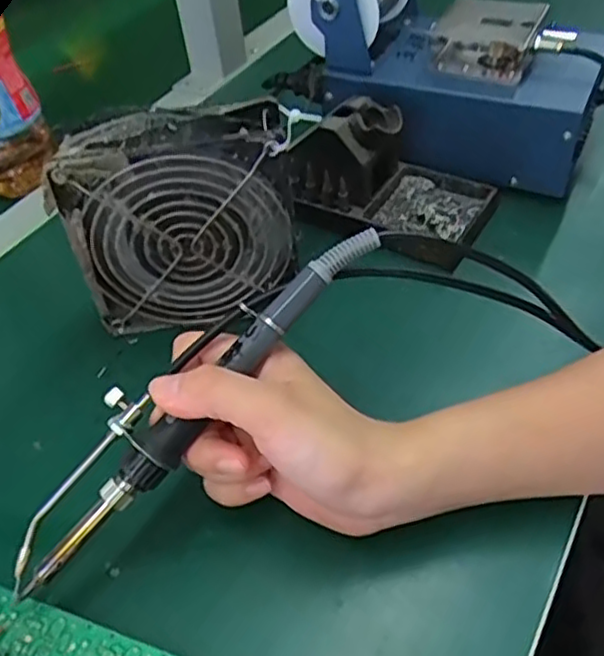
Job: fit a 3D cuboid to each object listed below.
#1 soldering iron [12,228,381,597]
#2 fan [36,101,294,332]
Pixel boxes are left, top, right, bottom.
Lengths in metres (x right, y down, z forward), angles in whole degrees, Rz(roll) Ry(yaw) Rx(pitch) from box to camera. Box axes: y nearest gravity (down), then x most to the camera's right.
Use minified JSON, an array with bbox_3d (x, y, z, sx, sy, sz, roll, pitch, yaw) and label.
[{"bbox_3d":[-0.051,0.028,0.290,0.208,0.016,0.037,-47,56,-6],"label":"soldering iron"},{"bbox_3d":[-0.063,-0.057,0.379,0.125,0.117,0.043,-11,47,-4],"label":"fan"}]

